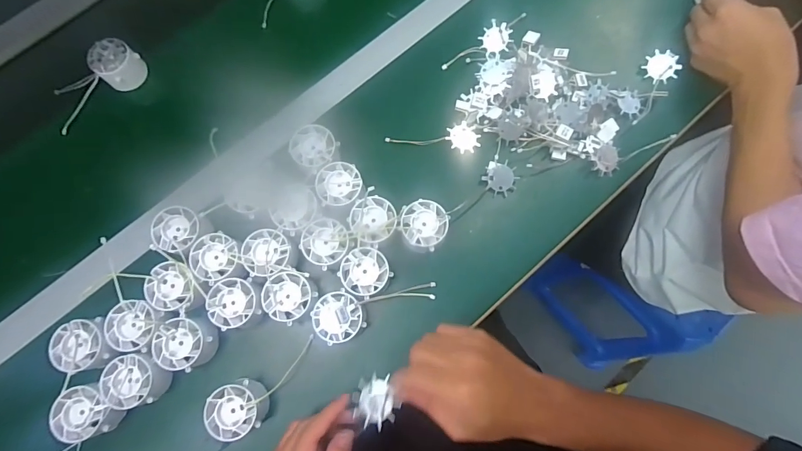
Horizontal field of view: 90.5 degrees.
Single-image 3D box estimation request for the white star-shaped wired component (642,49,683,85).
[{"bbox_3d":[0.314,-0.191,0.480,0.039,0.009,0.045,44,91,12],"label":"white star-shaped wired component"}]

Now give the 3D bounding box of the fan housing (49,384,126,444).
[{"bbox_3d":[-0.305,0.182,0.389,0.049,0.028,0.052,0,76,1],"label":"fan housing"}]

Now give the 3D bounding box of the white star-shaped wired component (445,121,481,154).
[{"bbox_3d":[0.073,-0.102,0.463,0.035,0.004,0.037,-26,77,-5],"label":"white star-shaped wired component"}]

